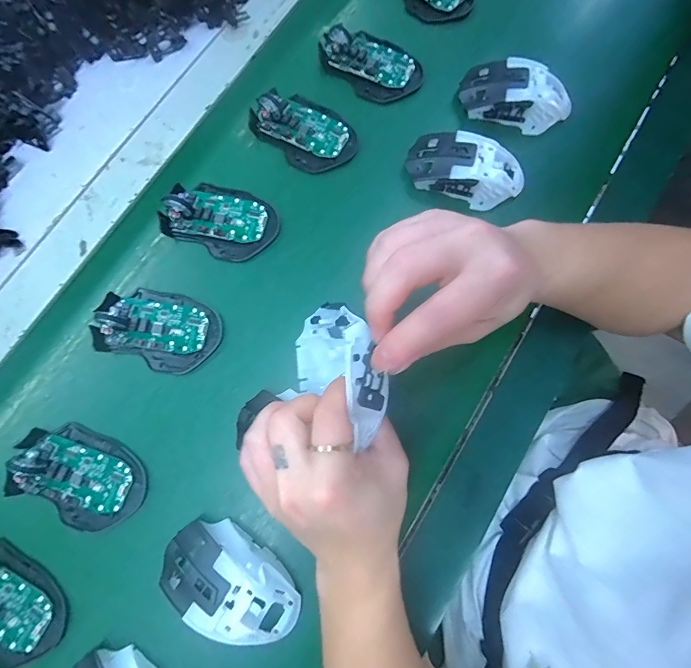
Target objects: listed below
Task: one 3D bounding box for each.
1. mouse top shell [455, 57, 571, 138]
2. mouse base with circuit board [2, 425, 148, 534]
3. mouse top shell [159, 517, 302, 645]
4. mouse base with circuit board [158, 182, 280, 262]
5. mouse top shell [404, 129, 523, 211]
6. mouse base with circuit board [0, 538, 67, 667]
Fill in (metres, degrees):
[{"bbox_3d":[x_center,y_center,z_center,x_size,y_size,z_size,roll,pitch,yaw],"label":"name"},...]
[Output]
[{"bbox_3d":[0.178,-0.250,0.397,0.111,0.040,0.053,11,79,3],"label":"mouse top shell"},{"bbox_3d":[-0.235,0.123,0.333,0.115,0.022,0.073,30,80,6],"label":"mouse base with circuit board"},{"bbox_3d":[-0.092,0.201,0.305,0.114,0.033,0.062,33,81,7],"label":"mouse top shell"},{"bbox_3d":[-0.126,-0.118,0.380,0.110,0.025,0.072,24,80,5],"label":"mouse base with circuit board"},{"bbox_3d":[0.121,-0.165,0.379,0.118,0.035,0.057,17,79,4],"label":"mouse top shell"},{"bbox_3d":[-0.288,0.220,0.309,0.114,0.022,0.068,40,81,8],"label":"mouse base with circuit board"}]

